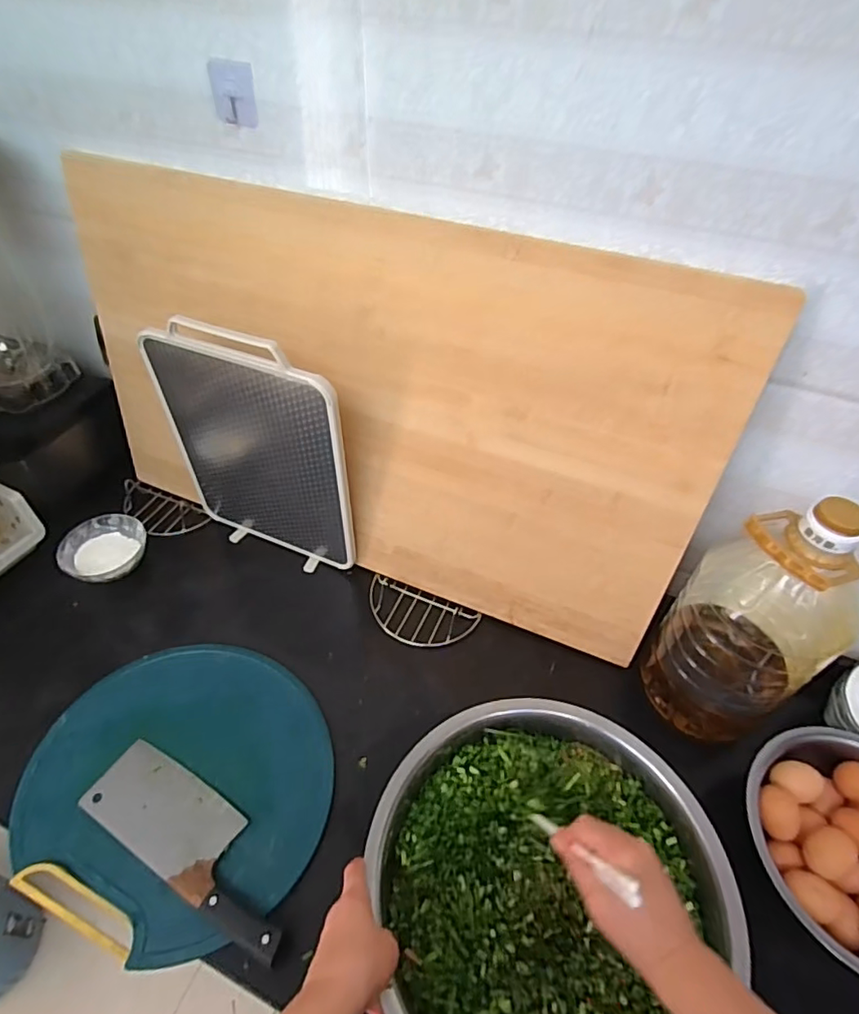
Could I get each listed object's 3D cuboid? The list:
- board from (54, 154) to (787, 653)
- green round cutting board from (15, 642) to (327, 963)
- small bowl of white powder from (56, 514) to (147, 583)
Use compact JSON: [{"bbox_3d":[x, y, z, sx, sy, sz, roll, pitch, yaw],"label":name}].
[{"bbox_3d":[-0.085,-0.121,0.722,0.872,0.496,0.026,19,36,14],"label":"board"},{"bbox_3d":[-0.294,0.314,0.649,0.351,0.027,0.320,1,46,-1],"label":"green round cutting board"},{"bbox_3d":[-0.506,0.069,0.851,0.114,0.039,0.120,1,46,-1],"label":"small bowl of white powder"}]

